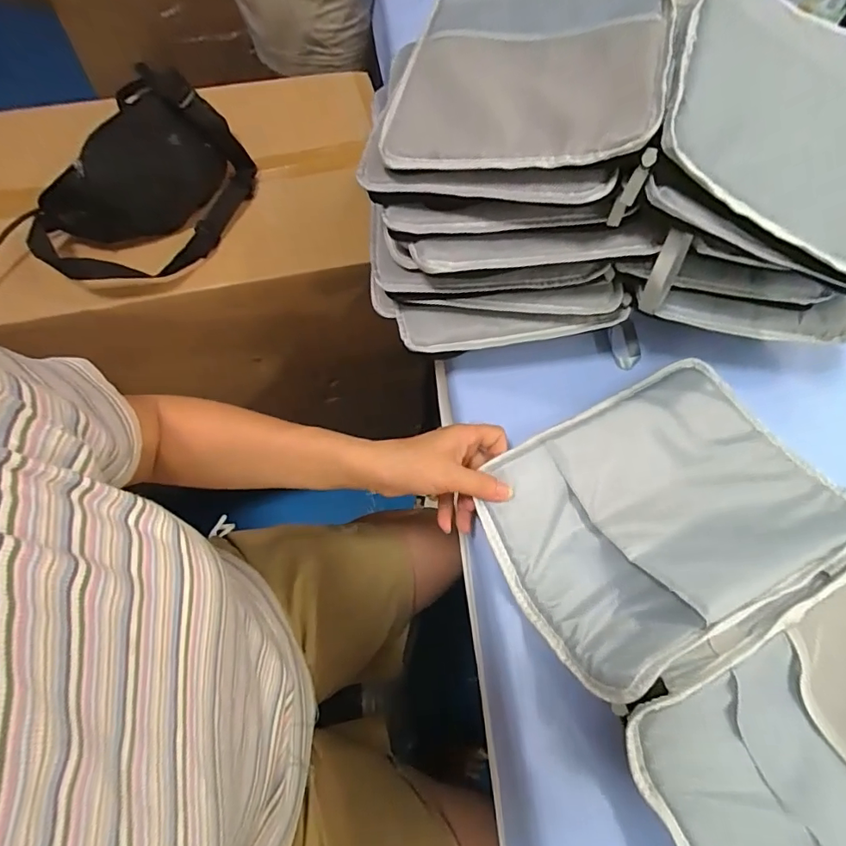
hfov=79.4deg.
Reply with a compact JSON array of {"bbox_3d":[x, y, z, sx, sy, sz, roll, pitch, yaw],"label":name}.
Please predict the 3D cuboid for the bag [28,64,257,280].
[{"bbox_3d":[-0.334,-0.279,0.607,0.185,0.119,0.278,23,64,10],"label":"bag"}]

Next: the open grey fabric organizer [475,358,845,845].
[{"bbox_3d":[0.249,0.143,0.379,0.281,0.046,0.392,-26,67,-14],"label":"open grey fabric organizer"}]

